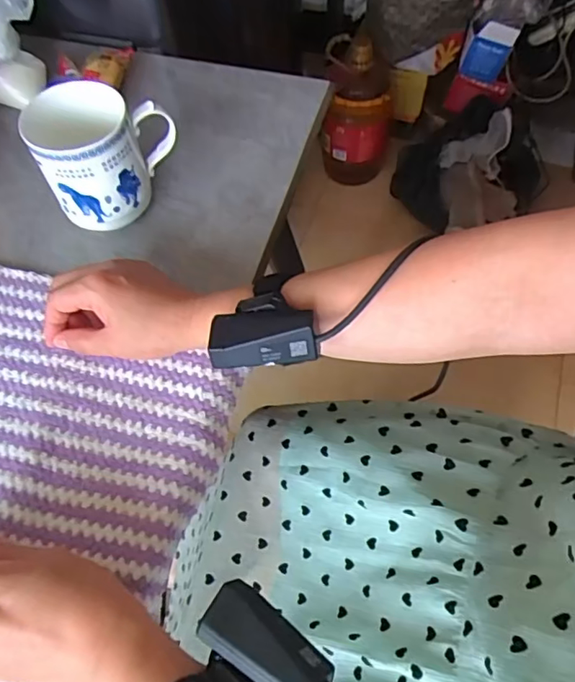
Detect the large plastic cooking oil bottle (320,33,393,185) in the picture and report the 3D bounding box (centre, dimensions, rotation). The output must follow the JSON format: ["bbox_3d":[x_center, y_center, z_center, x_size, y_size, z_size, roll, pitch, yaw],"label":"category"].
[{"bbox_3d":[0.152,-0.483,1.205,0.146,0.318,0.126,11,59,8],"label":"large plastic cooking oil bottle"}]

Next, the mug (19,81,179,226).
[{"bbox_3d":[-0.155,-0.163,0.473,0.111,0.093,0.073,-29,62,-16],"label":"mug"}]

